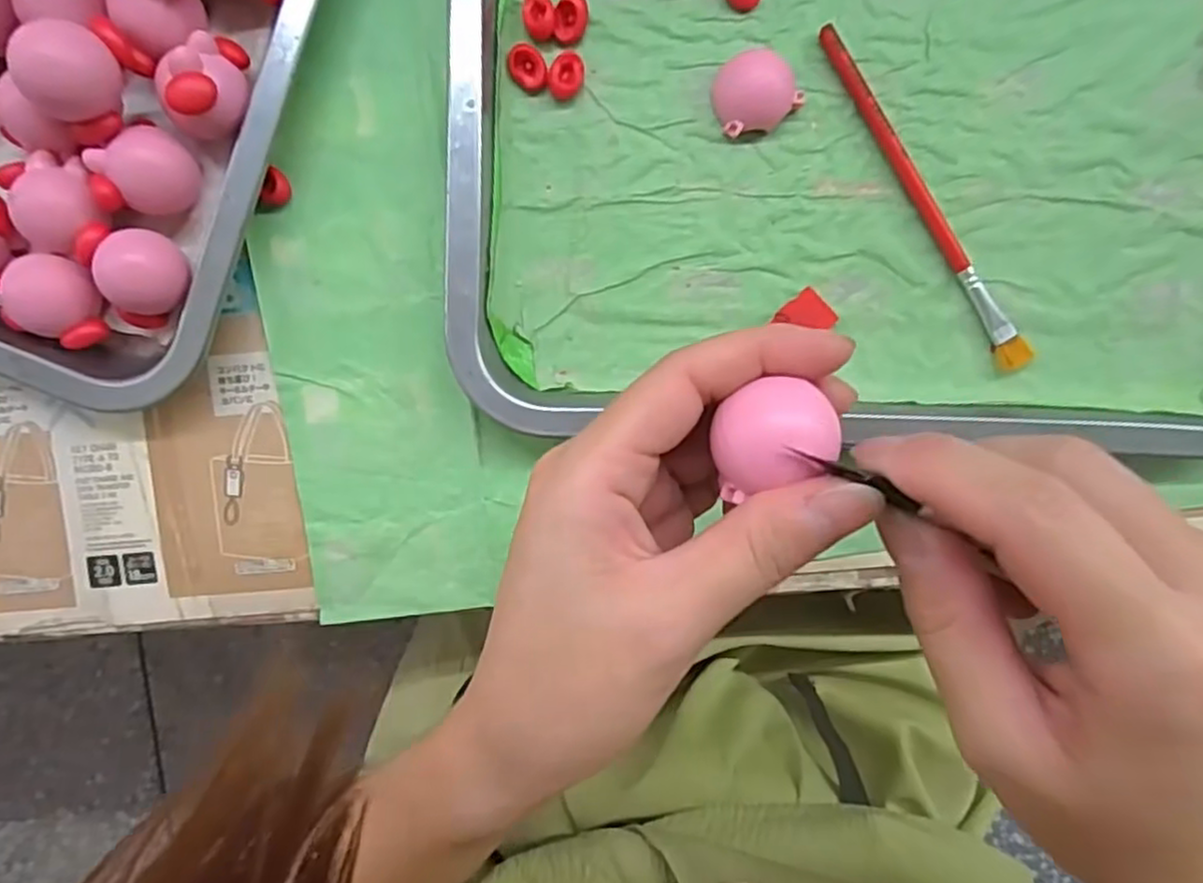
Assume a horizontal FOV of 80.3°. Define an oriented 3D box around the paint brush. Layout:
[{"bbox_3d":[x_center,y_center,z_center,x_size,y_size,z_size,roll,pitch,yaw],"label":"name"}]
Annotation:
[{"bbox_3d":[0.118,-0.087,0.261,0.011,0.007,0.140,-33,95,5],"label":"paint brush"}]

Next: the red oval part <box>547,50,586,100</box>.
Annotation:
[{"bbox_3d":[-0.013,-0.133,0.258,0.012,0.005,0.016,7,97,0],"label":"red oval part"}]

